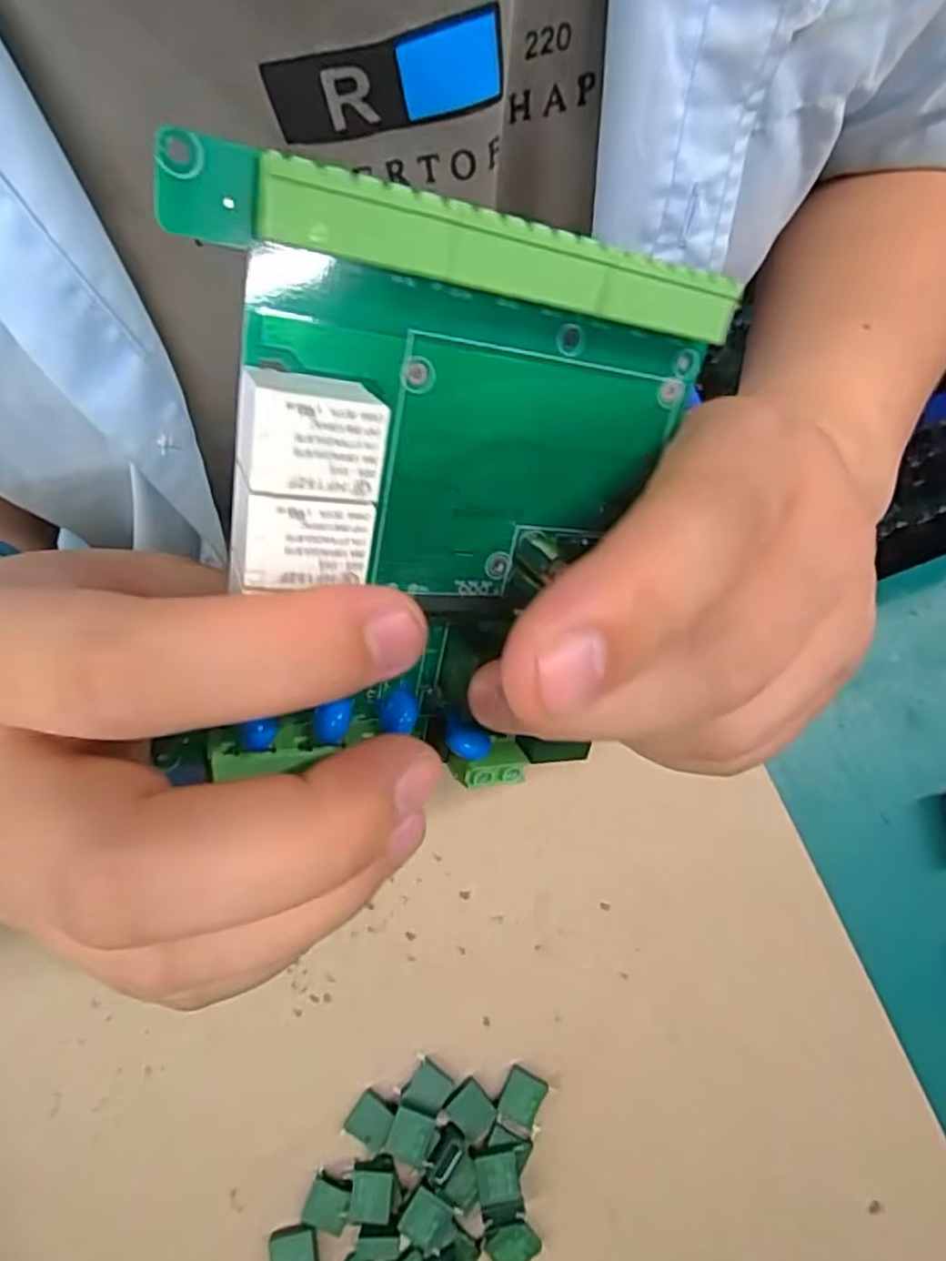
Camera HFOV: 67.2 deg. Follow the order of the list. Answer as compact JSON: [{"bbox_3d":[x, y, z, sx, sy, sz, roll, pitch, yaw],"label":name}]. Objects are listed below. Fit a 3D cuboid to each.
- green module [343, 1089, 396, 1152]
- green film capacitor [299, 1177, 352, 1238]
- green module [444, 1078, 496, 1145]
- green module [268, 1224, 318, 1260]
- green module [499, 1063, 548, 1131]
[{"bbox_3d":[-0.040,0.194,0.281,0.017,0.004,0.016,27,68,21],"label":"green module"},{"bbox_3d":[-0.056,0.222,0.273,0.017,0.005,0.017,17,75,3],"label":"green film capacitor"},{"bbox_3d":[-0.001,0.191,0.283,0.016,0.004,0.016,-42,80,-11],"label":"green module"},{"bbox_3d":[-0.068,0.236,0.268,0.018,0.005,0.016,-10,76,-4],"label":"green module"},{"bbox_3d":[0.020,0.187,0.287,0.016,0.005,0.018,25,76,5],"label":"green module"}]

